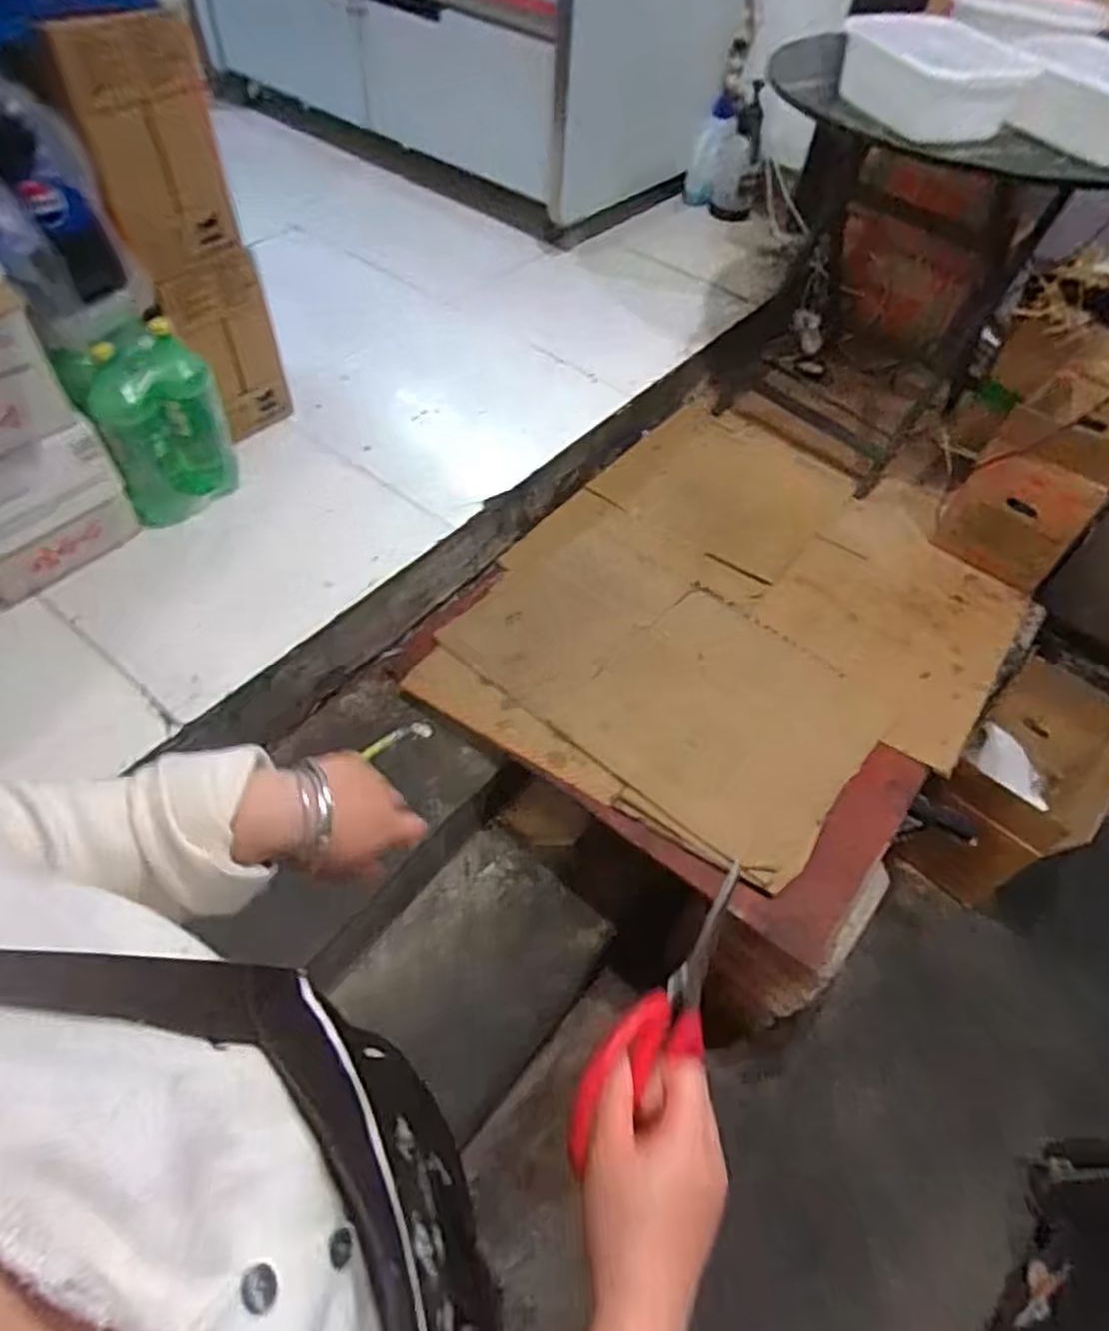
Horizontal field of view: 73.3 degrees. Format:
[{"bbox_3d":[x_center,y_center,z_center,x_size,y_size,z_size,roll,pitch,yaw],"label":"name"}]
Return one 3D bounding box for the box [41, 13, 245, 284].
[{"bbox_3d":[-0.636,-0.826,1.191,0.214,0.316,0.145,-25,59,-20],"label":"box"}]

